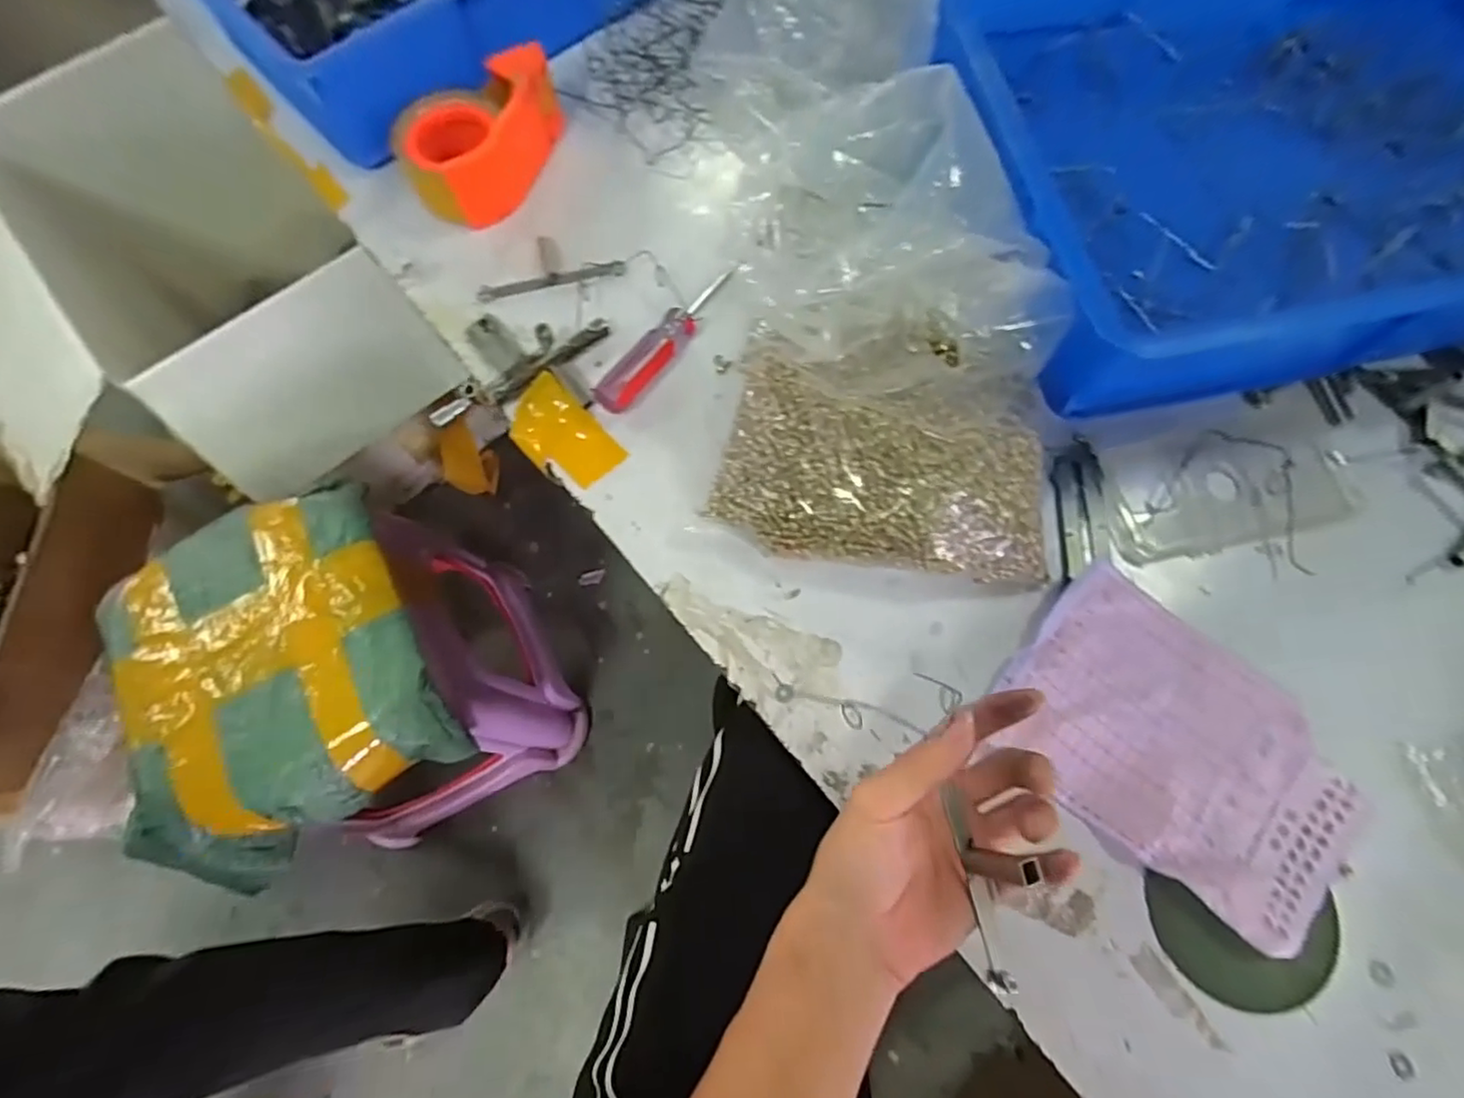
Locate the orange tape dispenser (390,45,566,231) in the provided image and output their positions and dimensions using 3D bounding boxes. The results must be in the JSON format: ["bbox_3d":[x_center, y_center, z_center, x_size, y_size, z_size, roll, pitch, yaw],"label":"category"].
[{"bbox_3d":[-0.203,-0.341,0.535,0.092,0.061,0.148,40,76,12],"label":"orange tape dispenser"}]

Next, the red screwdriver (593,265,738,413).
[{"bbox_3d":[-0.047,-0.160,0.488,0.024,0.023,0.150,34,75,11],"label":"red screwdriver"}]

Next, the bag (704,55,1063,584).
[{"bbox_3d":[0.099,-0.136,0.438,0.215,0.104,0.301,2,72,1],"label":"bag"}]

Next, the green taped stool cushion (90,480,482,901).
[{"bbox_3d":[-0.479,0.136,0.693,0.312,0.121,0.349,-24,73,-8],"label":"green taped stool cushion"}]

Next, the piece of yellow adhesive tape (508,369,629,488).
[{"bbox_3d":[-0.125,-0.083,0.474,0.088,0.013,0.052,43,77,13],"label":"piece of yellow adhesive tape"}]

